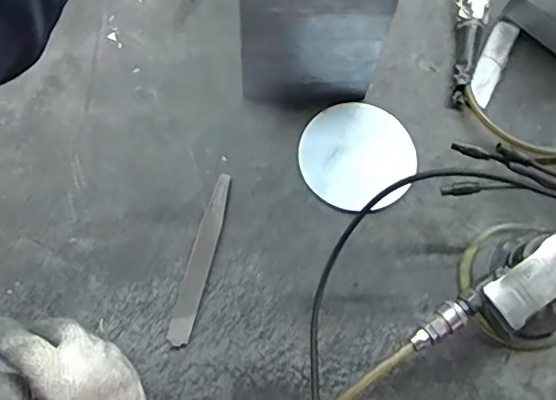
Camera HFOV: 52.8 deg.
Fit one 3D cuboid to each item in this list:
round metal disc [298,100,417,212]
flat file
[{"bbox_3d":[0.081,-0.046,0.567,0.114,0.011,0.116,1,69,-2],"label":"round metal disc"},{"bbox_3d":[-0.071,0.053,0.522,0.021,0.008,0.163,14,69,3],"label":"flat file"}]

